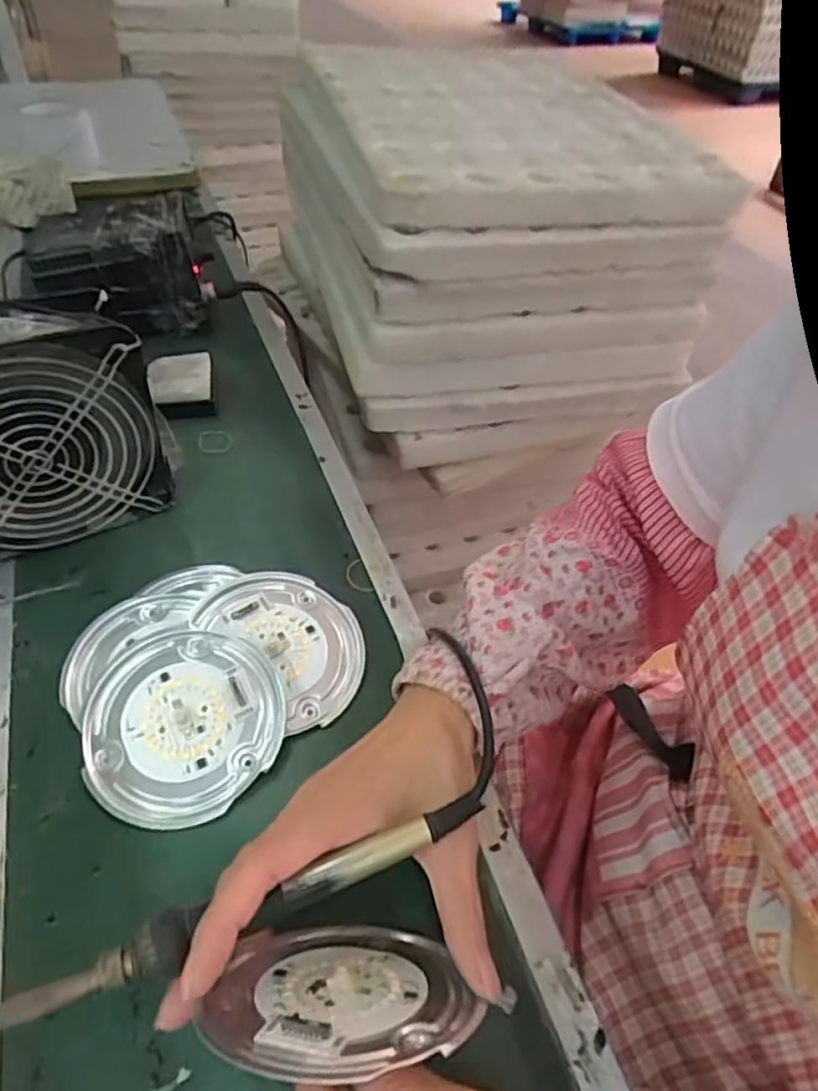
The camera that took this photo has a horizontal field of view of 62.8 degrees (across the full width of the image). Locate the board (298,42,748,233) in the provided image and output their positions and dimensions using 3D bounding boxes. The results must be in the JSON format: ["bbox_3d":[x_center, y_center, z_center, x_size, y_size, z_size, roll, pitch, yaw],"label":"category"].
[{"bbox_3d":[0.090,-0.461,0.732,0.353,0.040,0.427,-10,48,-13],"label":"board"}]

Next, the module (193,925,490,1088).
[{"bbox_3d":[-0.027,0.171,0.257,0.096,0.095,0.007,2,83,-14],"label":"module"}]

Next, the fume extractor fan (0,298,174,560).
[{"bbox_3d":[-0.237,-0.070,0.418,0.148,0.160,0.052,-20,51,-21],"label":"fume extractor fan"}]

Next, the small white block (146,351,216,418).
[{"bbox_3d":[-0.194,-0.137,0.572,0.051,0.025,0.059,-7,47,-10],"label":"small white block"}]

